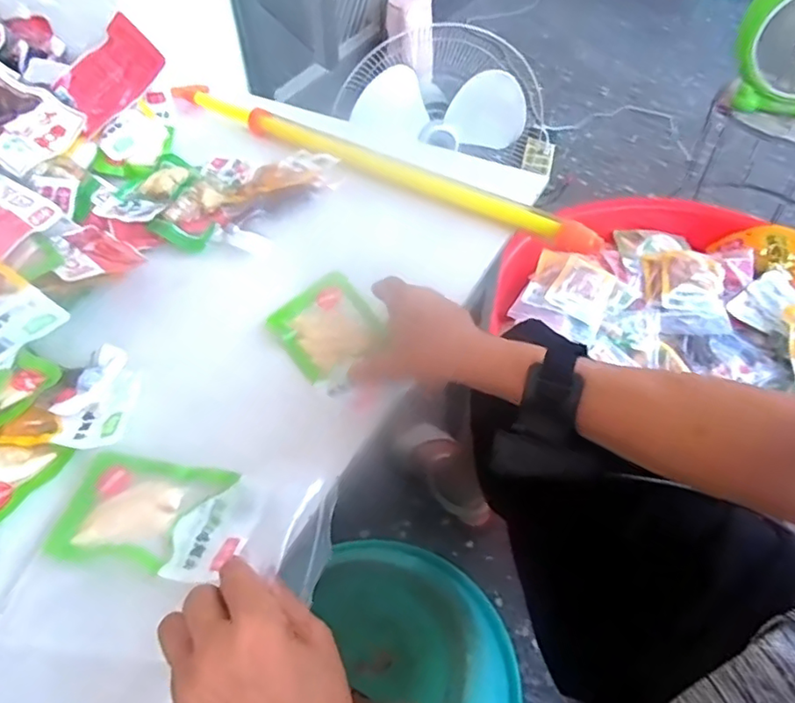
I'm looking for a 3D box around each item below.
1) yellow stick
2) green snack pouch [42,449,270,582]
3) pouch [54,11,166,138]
[{"bbox_3d":[-0.048,-0.229,0.692,0.594,0.027,0.030,28,55,23],"label":"yellow stick"},{"bbox_3d":[-0.168,0.112,0.412,0.139,0.014,0.078,7,49,7],"label":"green snack pouch"},{"bbox_3d":[-0.338,-0.326,0.691,0.123,0.008,0.073,-39,96,11],"label":"pouch"}]

